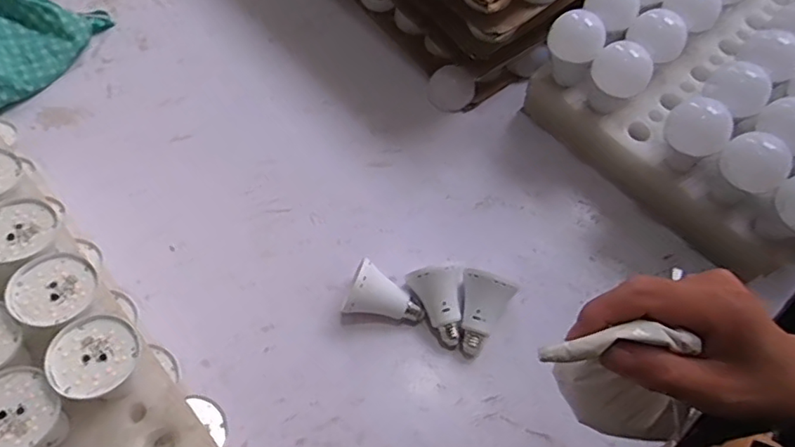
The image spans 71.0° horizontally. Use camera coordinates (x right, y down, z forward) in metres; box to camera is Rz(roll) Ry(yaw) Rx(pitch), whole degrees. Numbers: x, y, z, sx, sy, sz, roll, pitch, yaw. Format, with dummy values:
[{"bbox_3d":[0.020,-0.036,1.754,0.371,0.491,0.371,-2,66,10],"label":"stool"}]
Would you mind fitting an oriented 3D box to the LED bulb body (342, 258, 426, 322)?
[{"bbox_3d":[-0.010,0.087,0.637,0.083,0.059,0.061,21,65,8],"label":"LED bulb body"}]

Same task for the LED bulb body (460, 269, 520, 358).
[{"bbox_3d":[0.091,0.101,0.627,0.061,0.057,0.083,26,66,10],"label":"LED bulb body"}]

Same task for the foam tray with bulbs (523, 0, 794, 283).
[{"bbox_3d":[0.478,-0.226,0.745,0.499,0.192,0.361,-39,70,-19],"label":"foam tray with bulbs"}]

